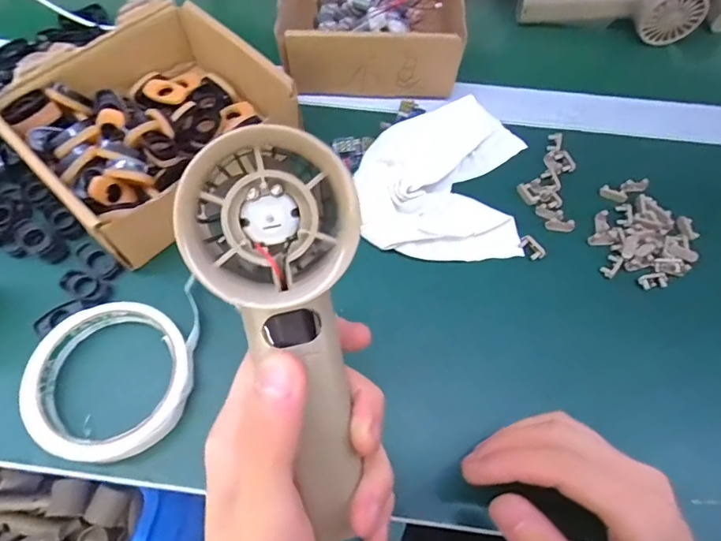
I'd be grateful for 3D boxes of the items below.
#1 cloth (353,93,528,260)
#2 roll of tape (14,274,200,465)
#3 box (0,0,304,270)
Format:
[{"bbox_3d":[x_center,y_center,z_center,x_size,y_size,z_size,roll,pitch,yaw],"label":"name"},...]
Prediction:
[{"bbox_3d":[0.064,-0.080,0.354,0.118,0.027,0.147,9,62,3],"label":"cloth"},{"bbox_3d":[-0.149,0.060,0.283,0.097,0.015,0.102,1,62,-1],"label":"roll of tape"},{"bbox_3d":[-0.151,-0.110,0.342,0.145,0.057,0.165,40,68,18],"label":"box"}]

